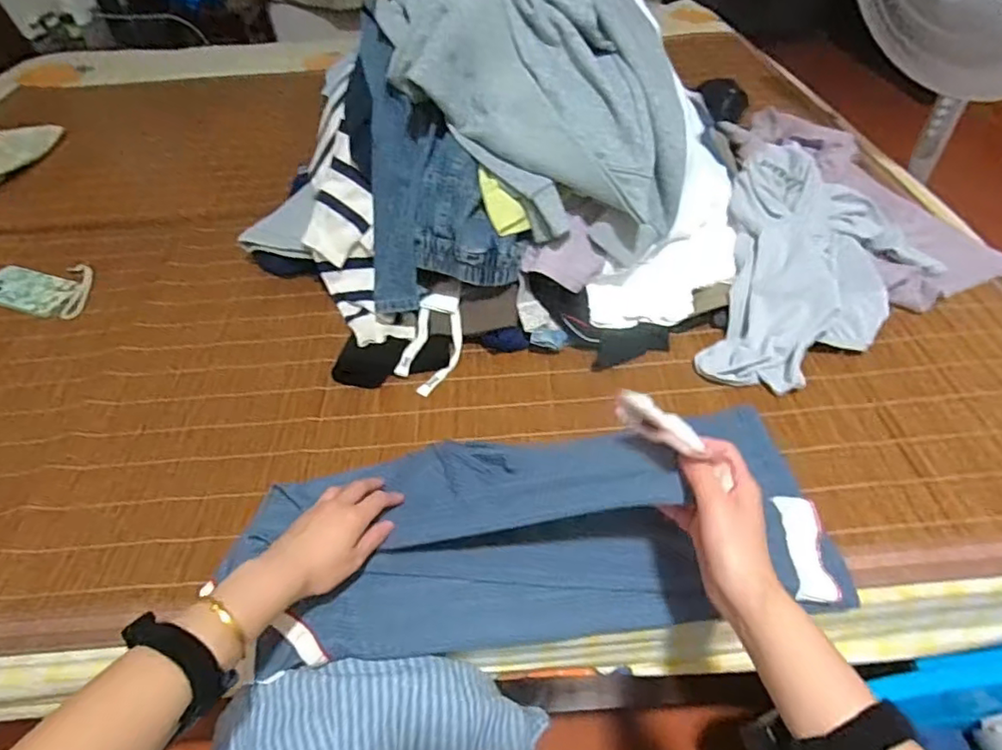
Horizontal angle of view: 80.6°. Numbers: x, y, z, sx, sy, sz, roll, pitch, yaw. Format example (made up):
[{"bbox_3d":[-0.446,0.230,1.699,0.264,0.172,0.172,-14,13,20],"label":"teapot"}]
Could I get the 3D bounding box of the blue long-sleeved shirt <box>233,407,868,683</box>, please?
[{"bbox_3d":[0.031,0.150,0.573,0.525,0.039,0.209,-8,50,0],"label":"blue long-sleeved shirt"}]

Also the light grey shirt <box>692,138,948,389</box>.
[{"bbox_3d":[0.403,-0.137,0.738,0.253,0.108,0.346,15,49,17],"label":"light grey shirt"}]

